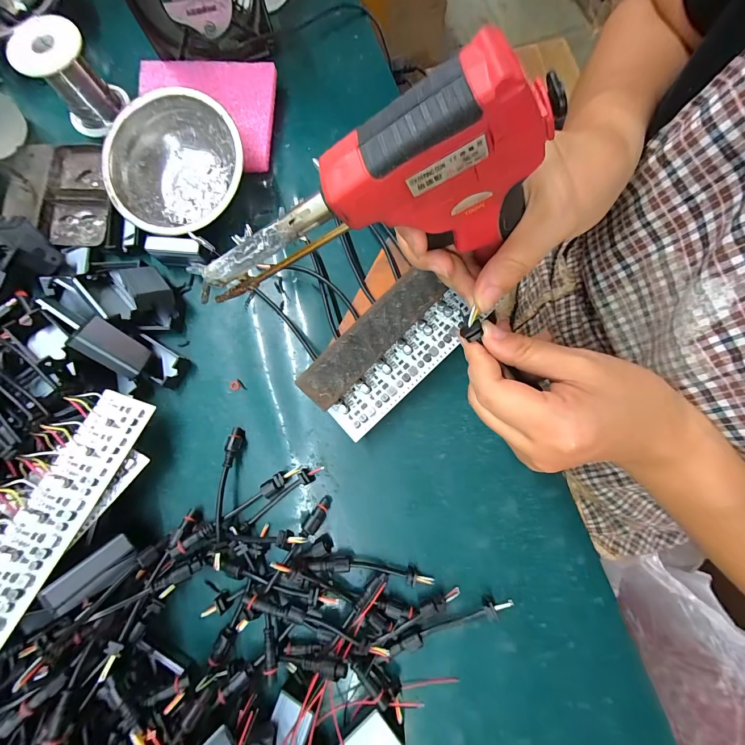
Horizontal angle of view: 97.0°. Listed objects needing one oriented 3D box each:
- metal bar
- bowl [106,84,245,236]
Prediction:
[{"bbox_3d":[0.000,-0.029,0.254,0.133,0.004,0.033,-44,104,-5],"label":"metal bar"},{"bbox_3d":[-0.182,-0.187,0.308,0.113,0.049,0.124,30,82,5],"label":"bowl"}]

